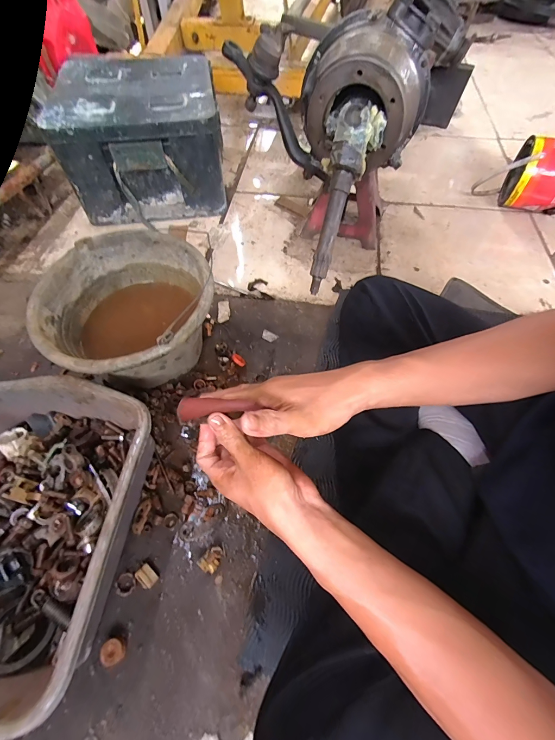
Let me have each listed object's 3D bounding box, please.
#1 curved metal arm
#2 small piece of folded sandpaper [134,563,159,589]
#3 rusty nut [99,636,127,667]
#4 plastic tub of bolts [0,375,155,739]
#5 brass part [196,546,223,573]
[{"bbox_3d":[-0.001,-0.428,0.540,0.248,0.059,0.050,44,59,-25],"label":"curved metal arm"},{"bbox_3d":[-0.176,0.277,0.427,0.028,0.009,0.021,36,65,20],"label":"small piece of folded sandpaper"},{"bbox_3d":[-0.199,0.340,0.386,0.027,0.016,0.026,0,59,0],"label":"rusty nut"},{"bbox_3d":[-0.307,0.194,0.405,0.261,0.117,0.345,3,59,2],"label":"plastic tub of bolts"},{"bbox_3d":[-0.090,0.259,0.439,0.026,0.014,0.033,32,64,18],"label":"brass part"}]

